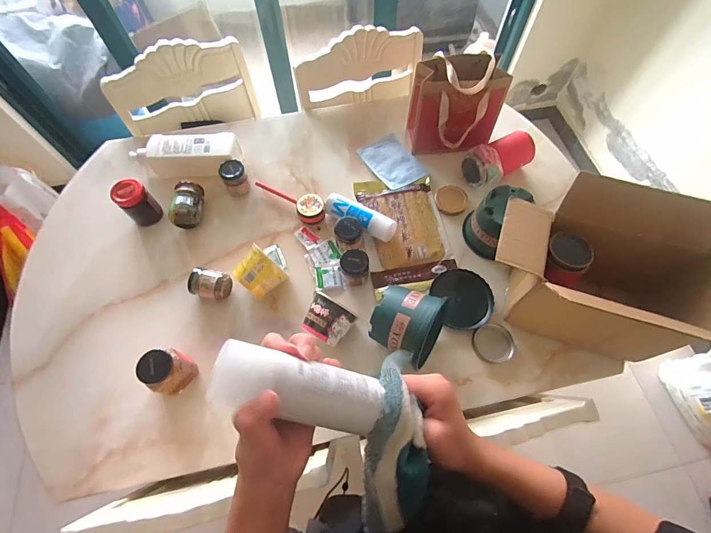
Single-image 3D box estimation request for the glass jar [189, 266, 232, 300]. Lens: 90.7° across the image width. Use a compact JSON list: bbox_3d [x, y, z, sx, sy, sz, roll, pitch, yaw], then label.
[{"bbox_3d":[-0.301,0.041,0.732,0.080,0.061,0.057,13,65,7],"label":"glass jar"}]

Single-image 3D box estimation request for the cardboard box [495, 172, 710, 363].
[{"bbox_3d":[0.440,0.018,0.622,0.389,0.255,0.201,21,66,11],"label":"cardboard box"}]

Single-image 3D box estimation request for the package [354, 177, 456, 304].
[{"bbox_3d":[0.113,-0.081,0.804,0.186,0.021,0.283,-9,64,-4],"label":"package"}]

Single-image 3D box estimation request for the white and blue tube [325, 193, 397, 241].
[{"bbox_3d":[0.010,-0.109,0.796,0.171,0.058,0.054,31,68,15],"label":"white and blue tube"}]

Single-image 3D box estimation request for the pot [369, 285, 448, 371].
[{"bbox_3d":[0.097,0.103,0.647,0.120,0.136,0.123,28,68,13],"label":"pot"}]

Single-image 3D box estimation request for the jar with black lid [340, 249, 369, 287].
[{"bbox_3d":[-0.001,0.002,0.733,0.056,0.076,0.052,0,64,1],"label":"jar with black lid"}]

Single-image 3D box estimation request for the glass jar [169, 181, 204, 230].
[{"bbox_3d":[-0.393,-0.139,0.825,0.069,0.065,0.103,-5,64,-2],"label":"glass jar"}]

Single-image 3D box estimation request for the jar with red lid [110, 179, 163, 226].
[{"bbox_3d":[-0.502,-0.149,0.813,0.067,0.104,0.067,0,64,1],"label":"jar with red lid"}]

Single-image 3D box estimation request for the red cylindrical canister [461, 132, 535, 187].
[{"bbox_3d":[0.342,-0.260,0.848,0.151,0.084,0.108,-36,69,-15],"label":"red cylindrical canister"}]

